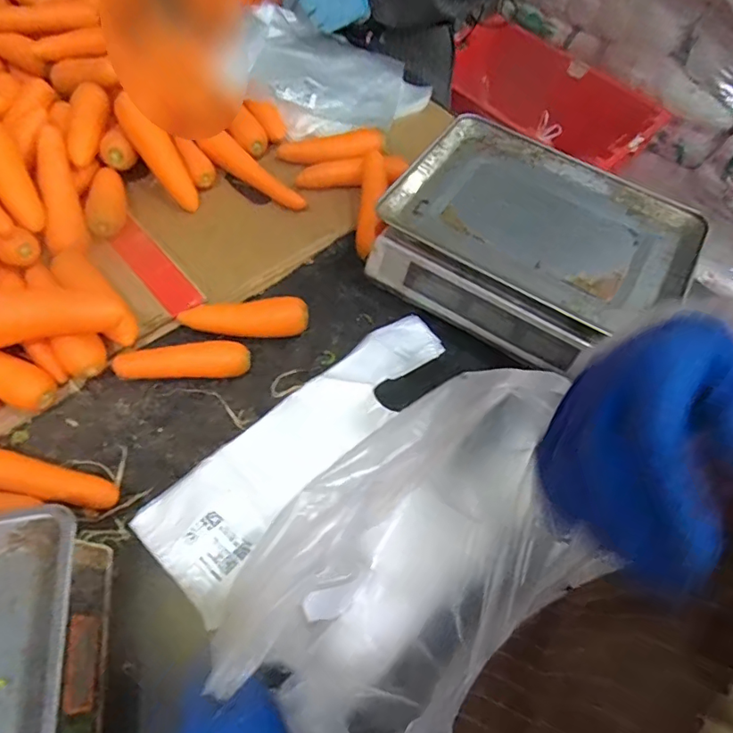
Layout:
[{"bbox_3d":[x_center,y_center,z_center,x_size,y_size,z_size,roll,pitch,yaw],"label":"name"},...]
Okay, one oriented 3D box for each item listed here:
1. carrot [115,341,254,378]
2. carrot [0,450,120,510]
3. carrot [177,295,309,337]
[{"bbox_3d":[-0.193,-0.001,0.544,0.133,0.032,0.028,-7,60,-11],"label":"carrot"},{"bbox_3d":[-0.306,0.099,0.457,0.158,0.032,0.035,11,58,0],"label":"carrot"},{"bbox_3d":[-0.135,-0.054,0.570,0.136,0.032,0.032,-3,59,-9],"label":"carrot"}]

